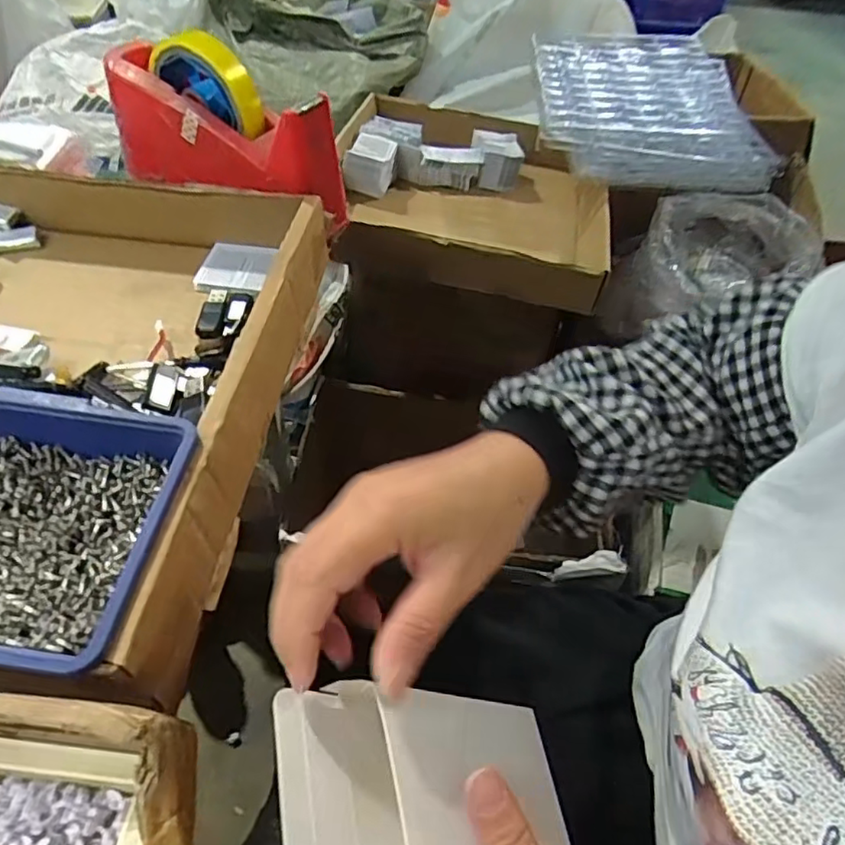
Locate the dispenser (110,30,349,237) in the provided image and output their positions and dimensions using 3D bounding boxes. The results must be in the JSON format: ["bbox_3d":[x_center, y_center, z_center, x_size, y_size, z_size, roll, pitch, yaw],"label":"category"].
[{"bbox_3d":[-0.156,-0.226,0.473,0.200,0.101,0.061,24,52,16],"label":"dispenser"}]

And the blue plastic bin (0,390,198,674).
[{"bbox_3d":[-0.186,0.048,0.277,0.144,0.045,0.124,7,50,2],"label":"blue plastic bin"}]

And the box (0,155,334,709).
[{"bbox_3d":[-0.274,-0.047,0.370,0.381,0.066,0.366,8,50,3],"label":"box"}]

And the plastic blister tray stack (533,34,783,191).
[{"bbox_3d":[0.304,-0.439,0.847,0.302,0.075,0.312,3,50,-2],"label":"plastic blister tray stack"}]

